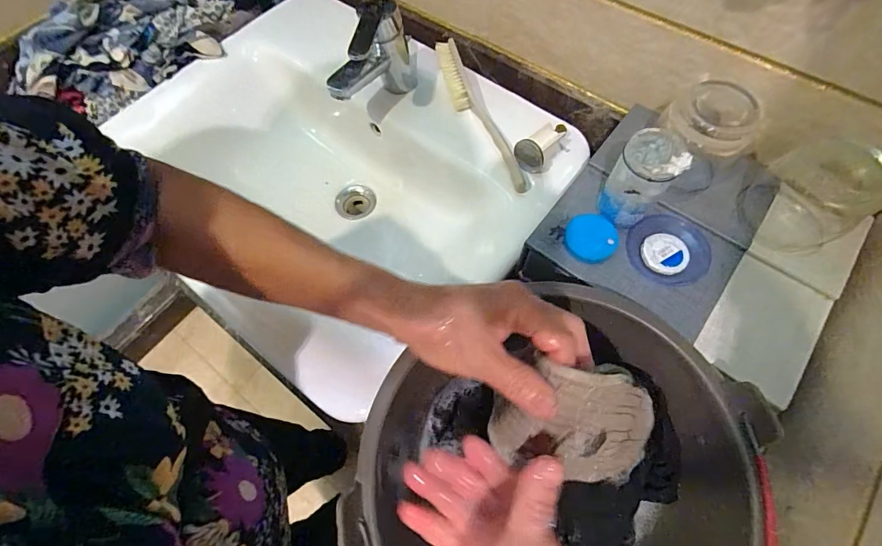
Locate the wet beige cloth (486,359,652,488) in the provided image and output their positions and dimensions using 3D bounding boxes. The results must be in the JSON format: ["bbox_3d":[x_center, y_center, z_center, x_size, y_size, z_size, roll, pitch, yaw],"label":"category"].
[{"bbox_3d":[0.087,0.095,0.252,0.109,0.078,0.059,7,66,5],"label":"wet beige cloth"}]

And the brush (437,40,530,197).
[{"bbox_3d":[0.043,-0.197,0.502,0.029,0.039,0.235,-21,67,-8],"label":"brush"}]

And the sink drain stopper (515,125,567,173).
[{"bbox_3d":[0.119,-0.156,0.477,0.035,0.036,0.071,37,72,17],"label":"sink drain stopper"}]

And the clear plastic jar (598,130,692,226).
[{"bbox_3d":[0.180,-0.088,0.366,0.047,0.085,0.055,28,70,14],"label":"clear plastic jar"}]

